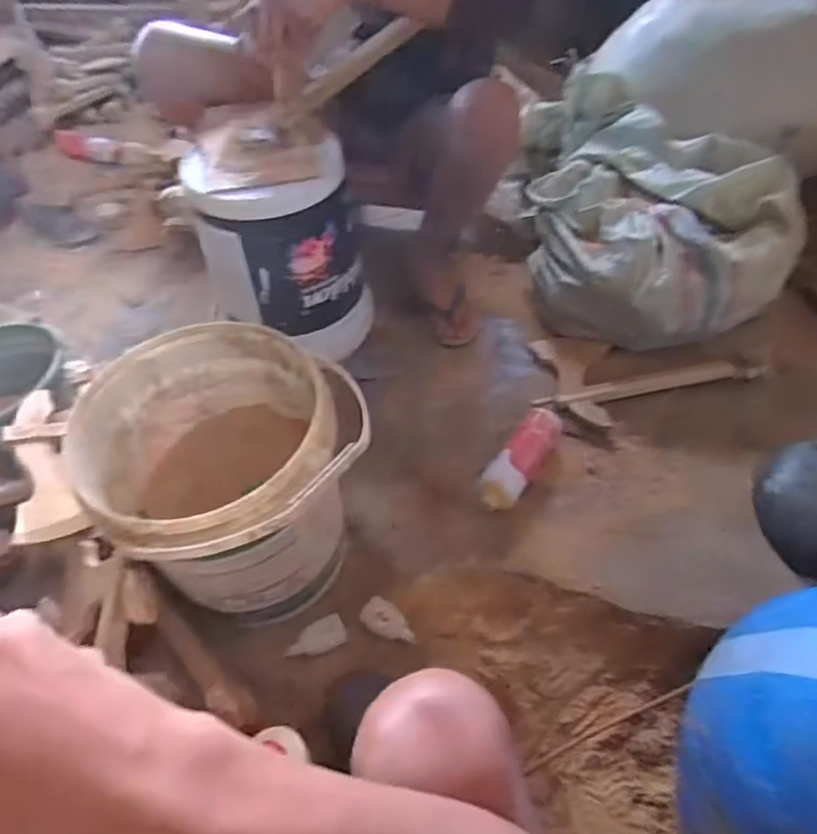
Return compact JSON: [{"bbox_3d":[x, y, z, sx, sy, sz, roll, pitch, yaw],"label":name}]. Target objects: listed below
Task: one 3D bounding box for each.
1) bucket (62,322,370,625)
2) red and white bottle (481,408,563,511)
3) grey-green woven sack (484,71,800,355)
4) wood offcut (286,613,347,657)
[{"bbox_3d":[-0.220,0.108,0.802,0.342,0.322,0.299,31,58,27],"label":"bucket"},{"bbox_3d":[0.184,0.066,0.991,0.073,0.065,0.207,23,59,21],"label":"red and white bottle"},{"bbox_3d":[0.424,-0.413,1.214,0.399,0.250,0.586,-13,53,-4],"label":"grey-green woven sack"},{"bbox_3d":[-0.128,0.311,0.844,0.084,0.022,0.041,-24,52,-15],"label":"wood offcut"}]

